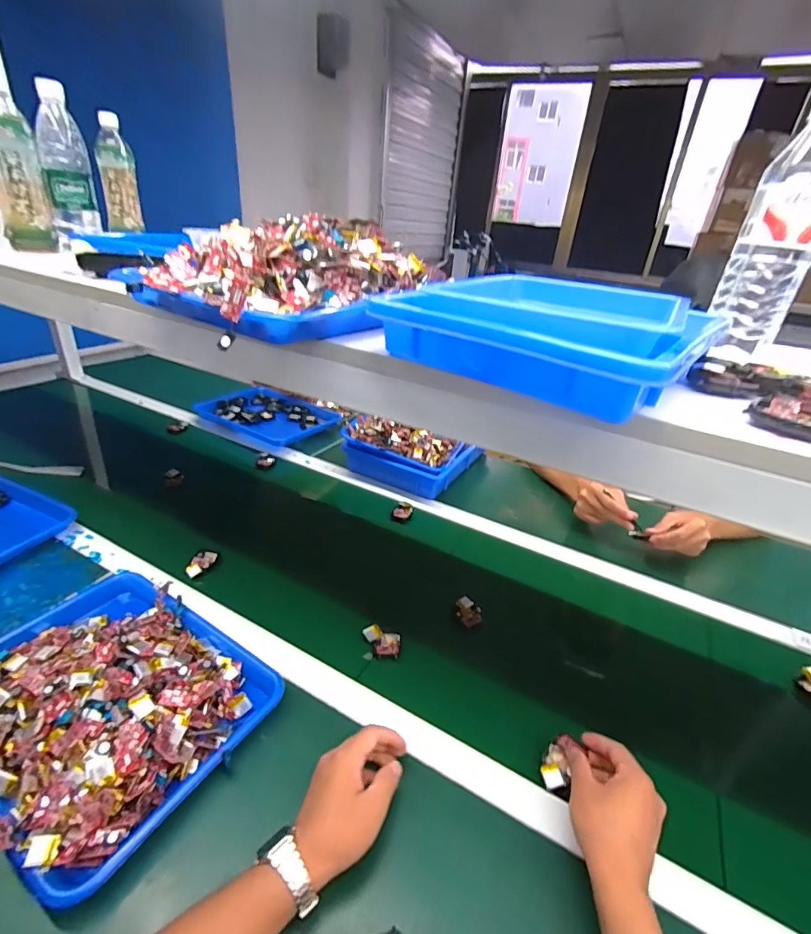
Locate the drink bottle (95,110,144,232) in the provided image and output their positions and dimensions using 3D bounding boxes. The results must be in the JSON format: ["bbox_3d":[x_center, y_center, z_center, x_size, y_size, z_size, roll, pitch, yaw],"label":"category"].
[{"bbox_3d":[-0.557,-0.563,0.887,0.058,0.186,0.056,-6,31,-20],"label":"drink bottle"}]

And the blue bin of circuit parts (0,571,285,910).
[{"bbox_3d":[-0.339,0.244,0.515,0.335,0.070,0.255,21,32,26],"label":"blue bin of circuit parts"}]

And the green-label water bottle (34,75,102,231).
[{"bbox_3d":[-0.526,-0.471,0.705,0.062,0.193,0.060,-12,33,-29],"label":"green-label water bottle"}]

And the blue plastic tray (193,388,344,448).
[{"bbox_3d":[-0.362,-0.143,1.229,0.346,0.031,0.230,19,32,24],"label":"blue plastic tray"}]

